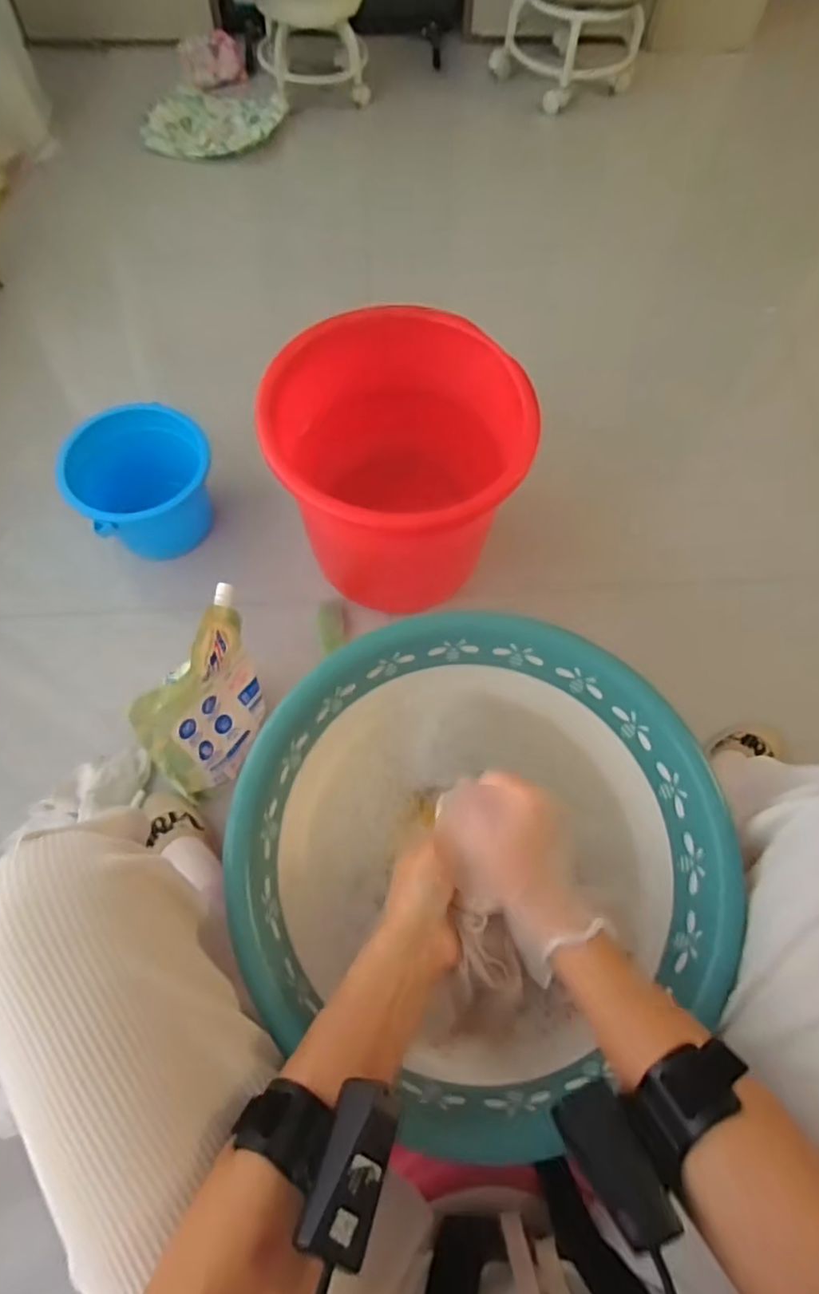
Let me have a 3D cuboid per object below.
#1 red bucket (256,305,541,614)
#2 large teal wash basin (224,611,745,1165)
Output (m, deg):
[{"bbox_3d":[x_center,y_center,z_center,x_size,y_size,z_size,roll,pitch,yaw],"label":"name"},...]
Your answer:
[{"bbox_3d":[-0.014,-0.237,0.876,0.310,0.296,0.283,1,66,-1],"label":"red bucket"},{"bbox_3d":[0.060,0.152,0.510,0.359,0.104,0.336,1,66,-1],"label":"large teal wash basin"}]

